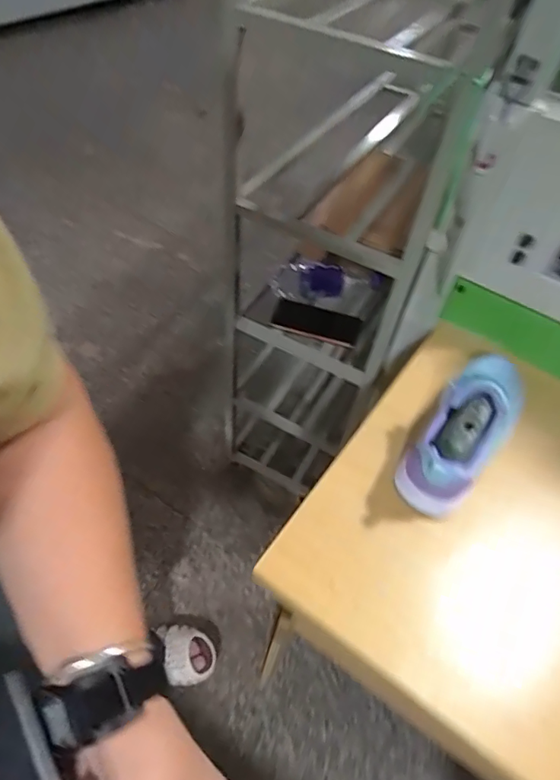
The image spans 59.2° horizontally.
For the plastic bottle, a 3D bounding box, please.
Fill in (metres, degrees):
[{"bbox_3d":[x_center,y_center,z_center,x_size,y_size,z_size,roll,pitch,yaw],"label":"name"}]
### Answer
[{"bbox_3d":[0.091,-0.208,0.951,0.209,0.060,0.061,2,52,-4],"label":"plastic bottle"}]

